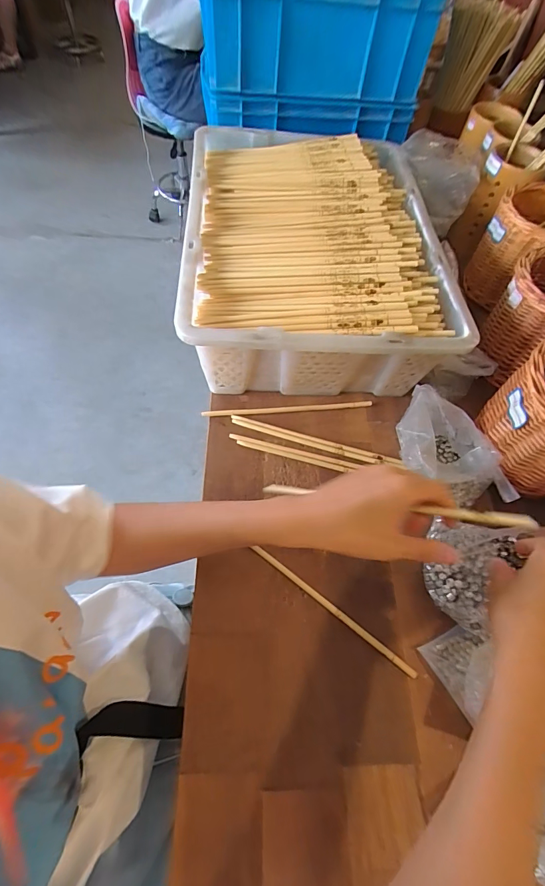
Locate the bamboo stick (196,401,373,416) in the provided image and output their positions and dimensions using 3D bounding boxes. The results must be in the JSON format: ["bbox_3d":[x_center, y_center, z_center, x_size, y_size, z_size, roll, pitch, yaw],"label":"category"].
[{"bbox_3d":[0.024,-0.049,0.525,0.238,0.007,0.009,-6,62,-7],"label":"bamboo stick"}]

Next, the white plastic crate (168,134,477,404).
[{"bbox_3d":[0.055,-0.288,0.589,0.347,0.150,0.483,0,61,-4],"label":"white plastic crate"}]

